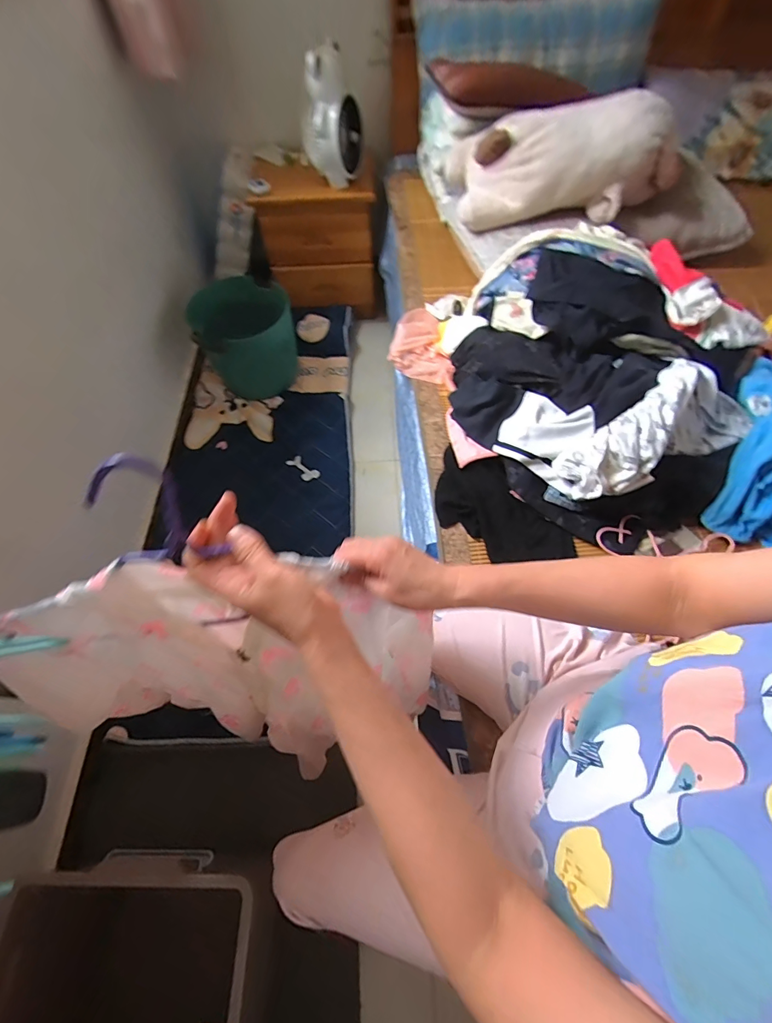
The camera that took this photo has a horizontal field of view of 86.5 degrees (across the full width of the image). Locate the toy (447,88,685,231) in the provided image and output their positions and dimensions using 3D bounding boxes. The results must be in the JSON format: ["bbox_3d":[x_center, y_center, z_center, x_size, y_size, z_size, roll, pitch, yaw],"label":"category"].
[{"bbox_3d":[0.409,-0.808,0.933,0.484,0.178,0.226,-6,60,-2],"label":"toy"}]

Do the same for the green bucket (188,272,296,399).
[{"bbox_3d":[-0.482,-0.604,1.452,0.323,0.313,0.279,-19,61,-10],"label":"green bucket"}]

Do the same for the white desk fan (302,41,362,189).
[{"bbox_3d":[-0.164,-1.173,1.224,0.182,0.278,0.171,-6,60,-2],"label":"white desk fan"}]

